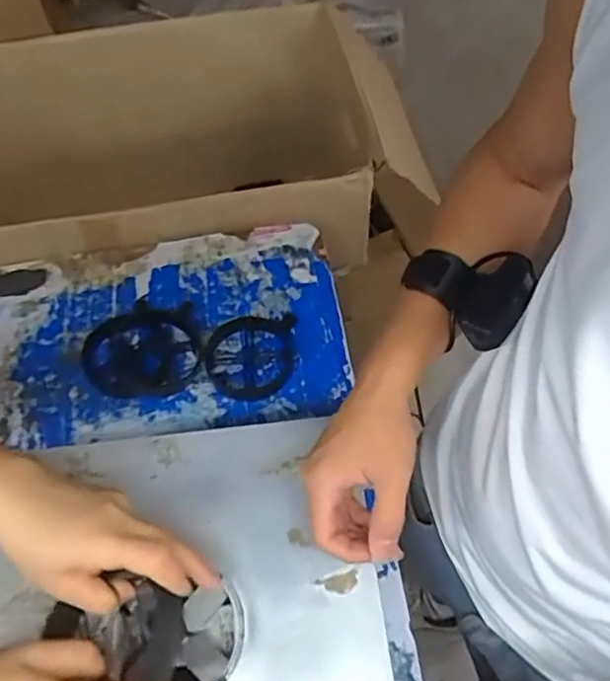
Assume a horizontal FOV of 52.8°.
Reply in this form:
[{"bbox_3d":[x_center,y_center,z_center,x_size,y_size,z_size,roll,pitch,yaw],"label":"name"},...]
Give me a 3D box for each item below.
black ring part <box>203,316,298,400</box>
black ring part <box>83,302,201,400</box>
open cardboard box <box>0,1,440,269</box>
[{"bbox_3d":[-0.064,0.015,0.714,0.101,0.017,0.111,-1,60,1],"label":"black ring part"},{"bbox_3d":[-0.191,0.018,0.713,0.133,0.025,0.105,-14,60,-7],"label":"black ring part"},{"bbox_3d":[-0.244,-0.262,1.024,0.727,0.379,0.457,-9,60,-4],"label":"open cardboard box"}]

